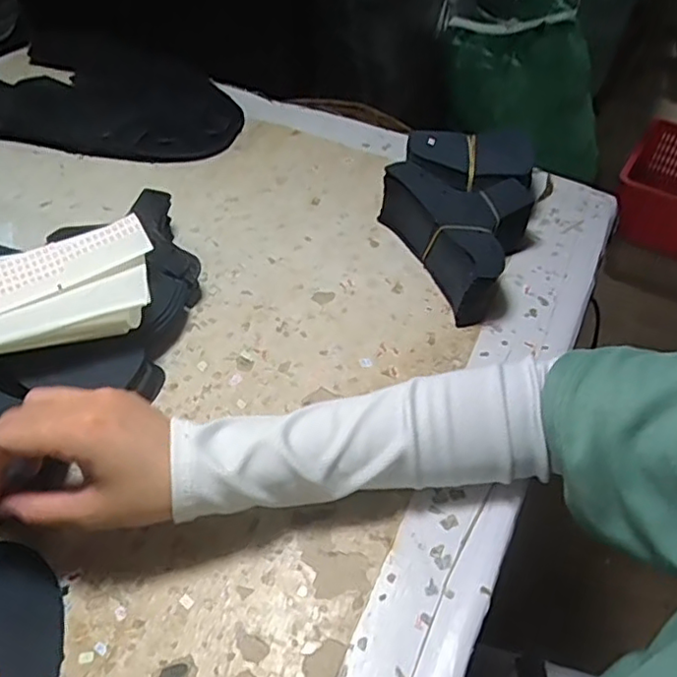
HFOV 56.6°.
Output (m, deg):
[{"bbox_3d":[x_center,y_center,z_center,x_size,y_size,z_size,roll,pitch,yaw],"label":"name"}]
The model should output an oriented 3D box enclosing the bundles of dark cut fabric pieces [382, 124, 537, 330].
[{"bbox_3d":[0.098,-0.108,0.534,0.125,0.072,0.185,24,53,17],"label":"bundles of dark cut fabric pieces"}]

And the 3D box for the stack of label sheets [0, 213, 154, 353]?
[{"bbox_3d":[-0.230,-0.027,0.421,0.204,0.021,0.100,-15,53,-10],"label":"stack of label sheets"}]

